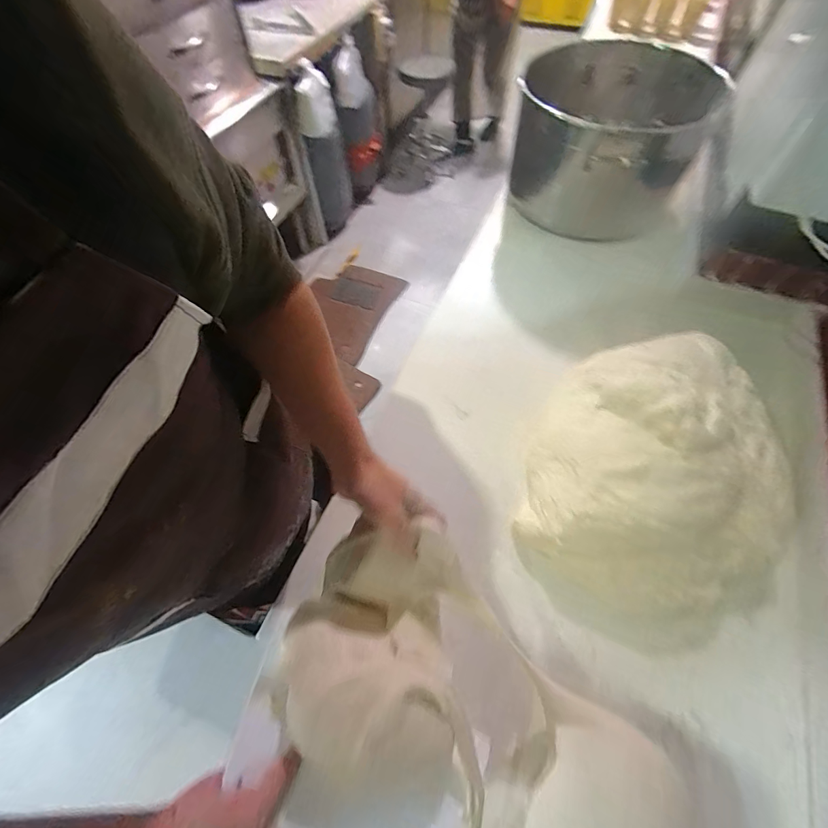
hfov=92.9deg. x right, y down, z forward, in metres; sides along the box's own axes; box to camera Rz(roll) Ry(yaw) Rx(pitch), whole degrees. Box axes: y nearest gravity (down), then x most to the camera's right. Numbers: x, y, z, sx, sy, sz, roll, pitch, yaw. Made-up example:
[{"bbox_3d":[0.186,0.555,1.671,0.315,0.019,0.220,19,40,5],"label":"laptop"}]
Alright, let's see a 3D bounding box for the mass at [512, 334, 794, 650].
[{"bbox_3d":[0.370,0.079,0.584,0.348,0.091,0.479,27,64,15],"label":"mass"}]

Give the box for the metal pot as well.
[{"bbox_3d":[0.415,-0.628,0.915,0.418,0.236,0.431,23,64,13],"label":"metal pot"}]

